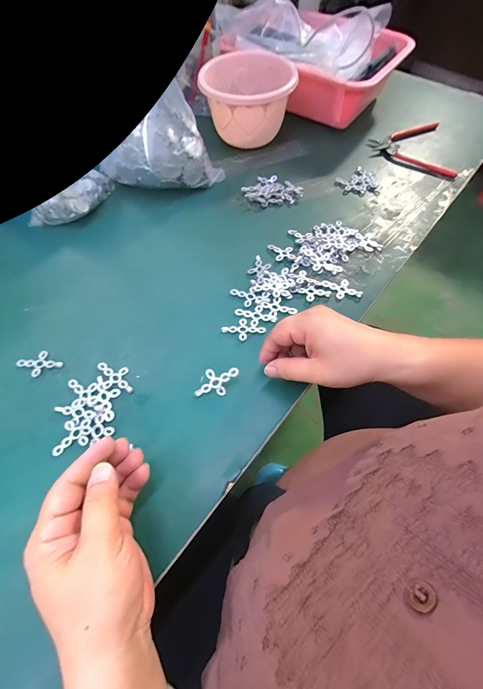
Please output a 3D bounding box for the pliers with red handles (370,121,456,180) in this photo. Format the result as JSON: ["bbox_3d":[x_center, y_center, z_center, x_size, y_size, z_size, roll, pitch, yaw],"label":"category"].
[{"bbox_3d":[0.298,-0.337,0.495,0.146,0.014,0.110,30,67,15],"label":"pliers with red handles"}]

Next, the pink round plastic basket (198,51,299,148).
[{"bbox_3d":[0.012,-0.388,0.481,0.135,0.091,0.122,11,63,7],"label":"pink round plastic basket"}]

